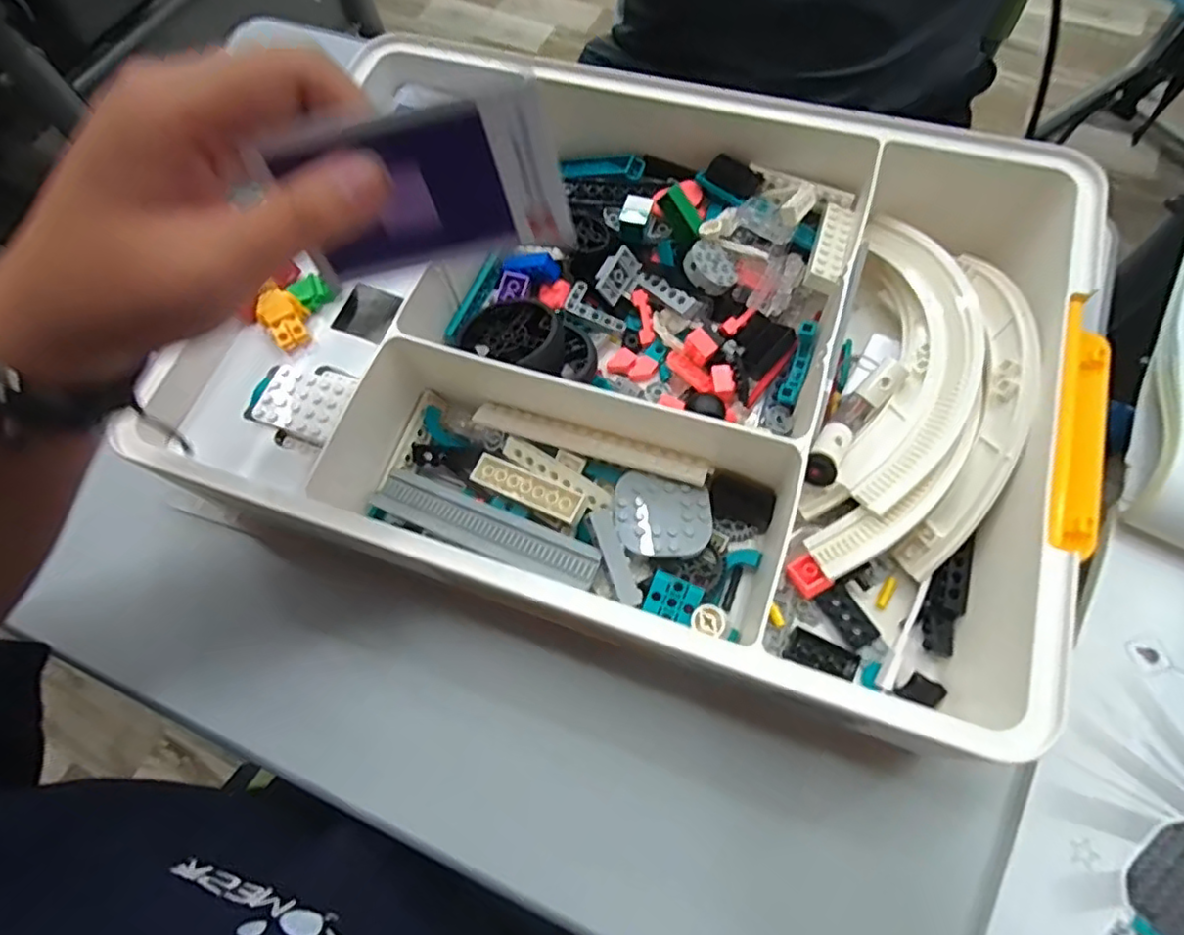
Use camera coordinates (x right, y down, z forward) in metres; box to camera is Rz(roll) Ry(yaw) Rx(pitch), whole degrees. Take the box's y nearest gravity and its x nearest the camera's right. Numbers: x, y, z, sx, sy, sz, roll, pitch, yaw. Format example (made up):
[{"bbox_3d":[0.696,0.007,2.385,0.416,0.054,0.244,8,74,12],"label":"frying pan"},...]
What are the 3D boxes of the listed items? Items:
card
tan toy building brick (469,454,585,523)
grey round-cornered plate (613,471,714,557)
[{"bbox_3d":[-0.050,-0.083,0.191,0.080,0.056,0.008,-13,60,4],"label":"card"},{"bbox_3d":[-0.033,0.011,0.326,0.063,0.009,0.016,21,77,23],"label":"tan toy building brick"},{"bbox_3d":[0.034,0.024,0.309,0.049,0.004,0.041,15,62,8],"label":"grey round-cornered plate"}]

